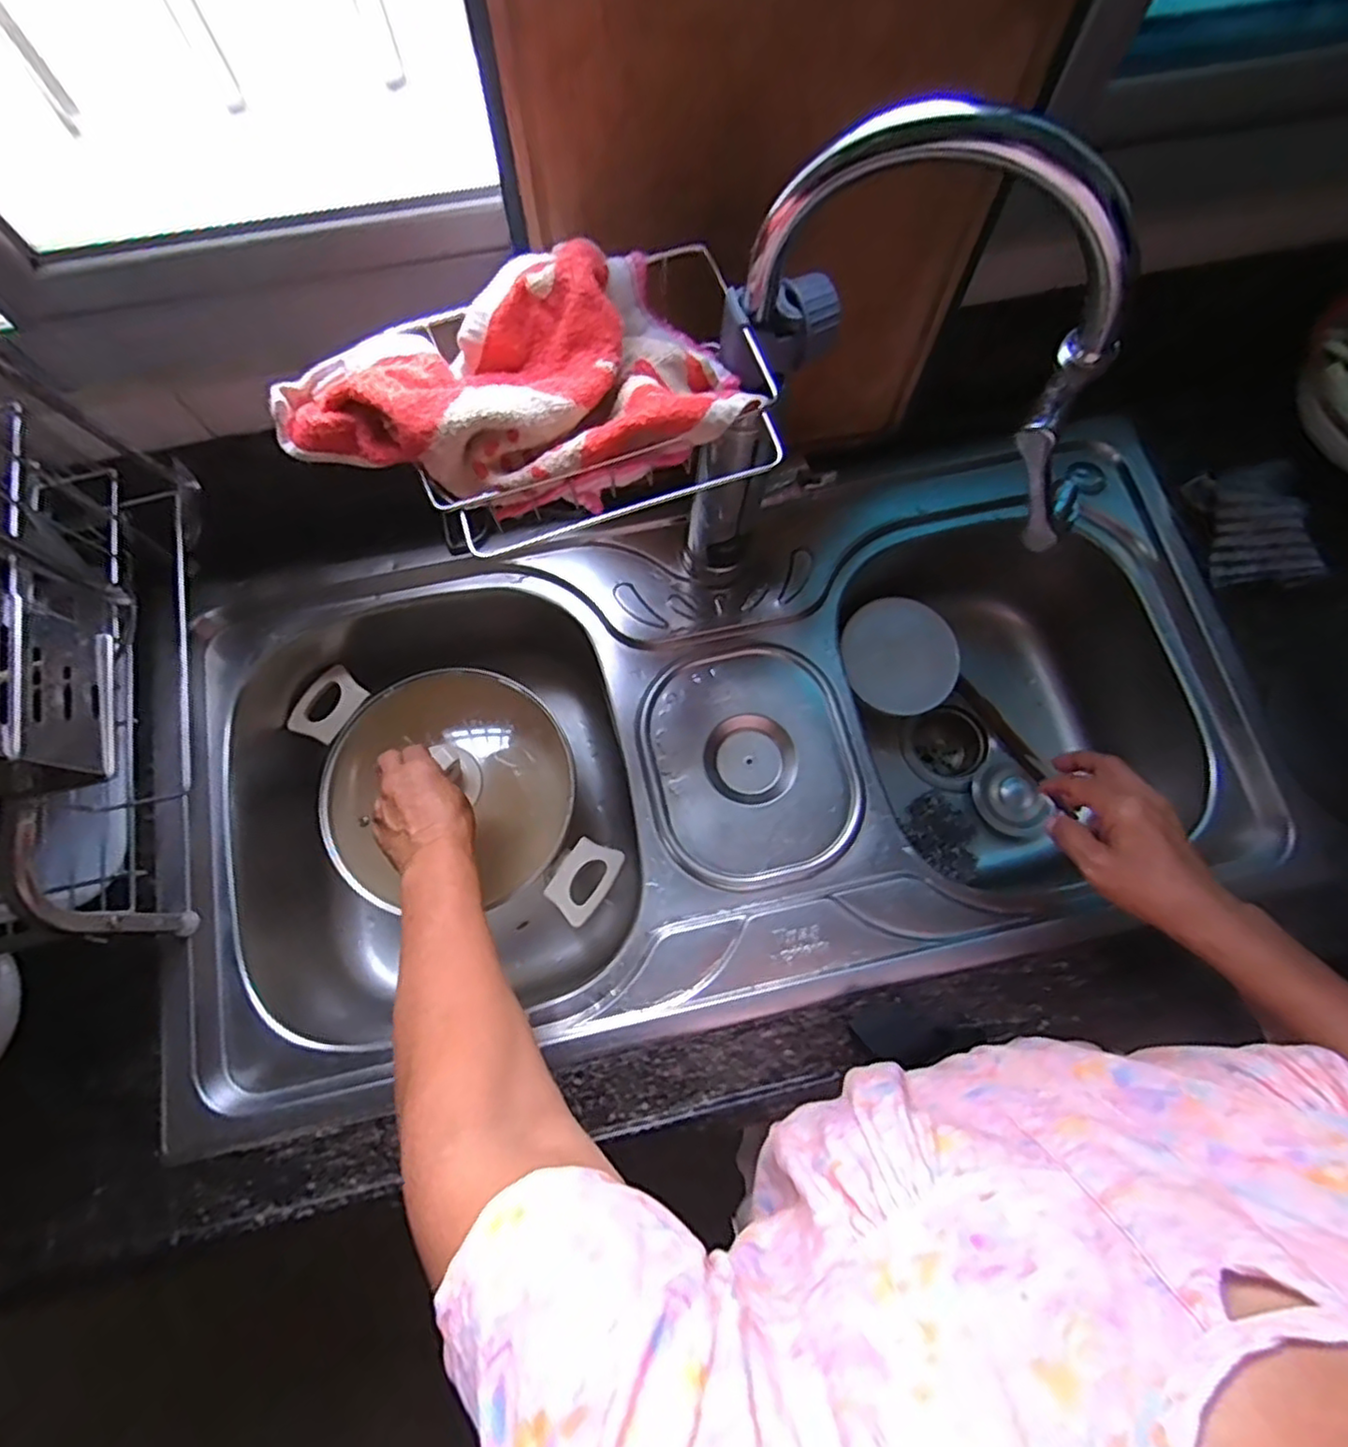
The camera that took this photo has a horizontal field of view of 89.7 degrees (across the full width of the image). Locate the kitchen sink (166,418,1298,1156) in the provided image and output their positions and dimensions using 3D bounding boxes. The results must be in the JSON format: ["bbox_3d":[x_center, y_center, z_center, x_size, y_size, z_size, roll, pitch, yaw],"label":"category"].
[{"bbox_3d":[0.032,0.022,0.622,0.856,0.208,0.433,-13,75,-4],"label":"kitchen sink"}]

